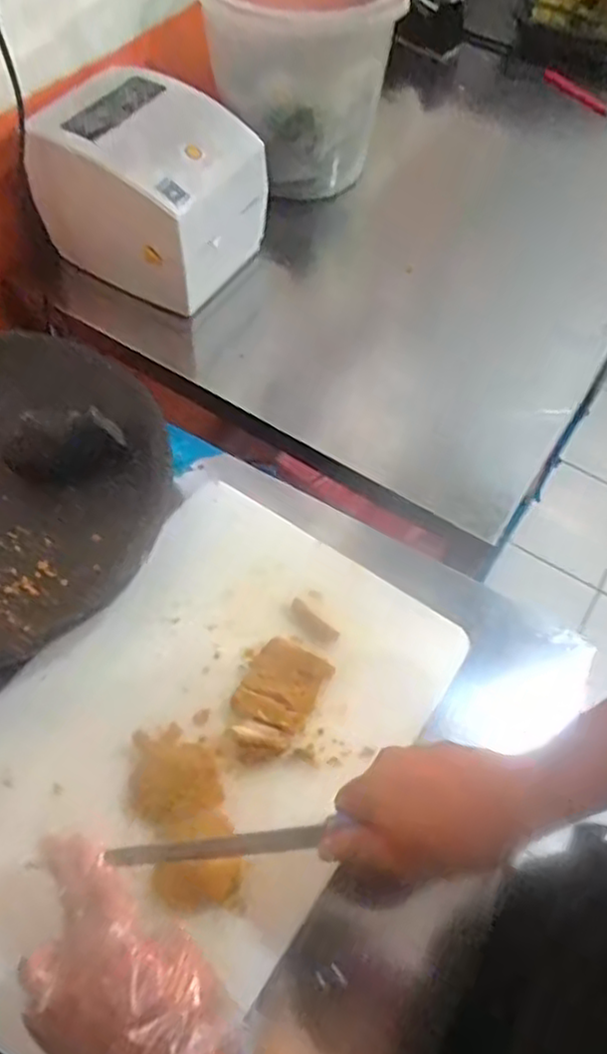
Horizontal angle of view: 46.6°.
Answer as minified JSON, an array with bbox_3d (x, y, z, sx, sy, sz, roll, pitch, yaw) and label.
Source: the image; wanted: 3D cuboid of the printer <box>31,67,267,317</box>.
[{"bbox_3d":[-0.174,-0.386,0.794,0.213,0.180,0.155,28,61,14],"label":"printer"}]

